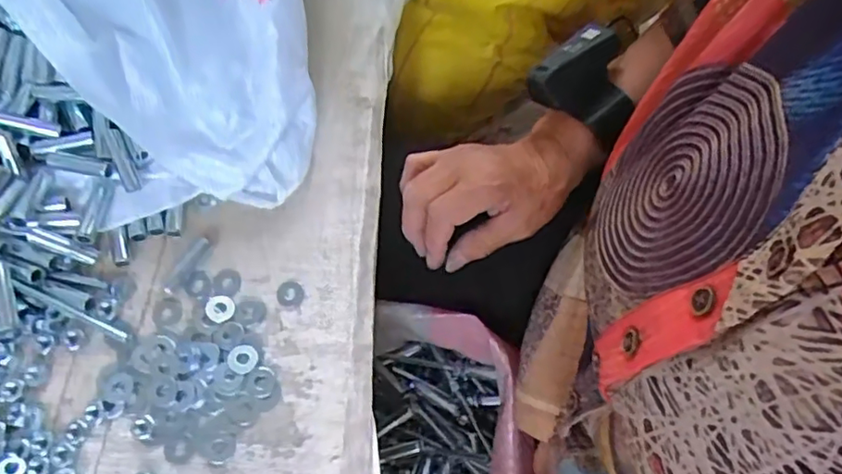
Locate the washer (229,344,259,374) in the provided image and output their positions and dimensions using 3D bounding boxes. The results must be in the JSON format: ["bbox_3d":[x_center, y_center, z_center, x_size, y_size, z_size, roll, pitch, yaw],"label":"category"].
[{"bbox_3d":[-0.113,0.078,0.385,0.019,0.004,0.019,4,64,-8],"label":"washer"}]

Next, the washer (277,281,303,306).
[{"bbox_3d":[-0.088,0.037,0.406,0.018,0.004,0.017,1,67,-2],"label":"washer"}]

